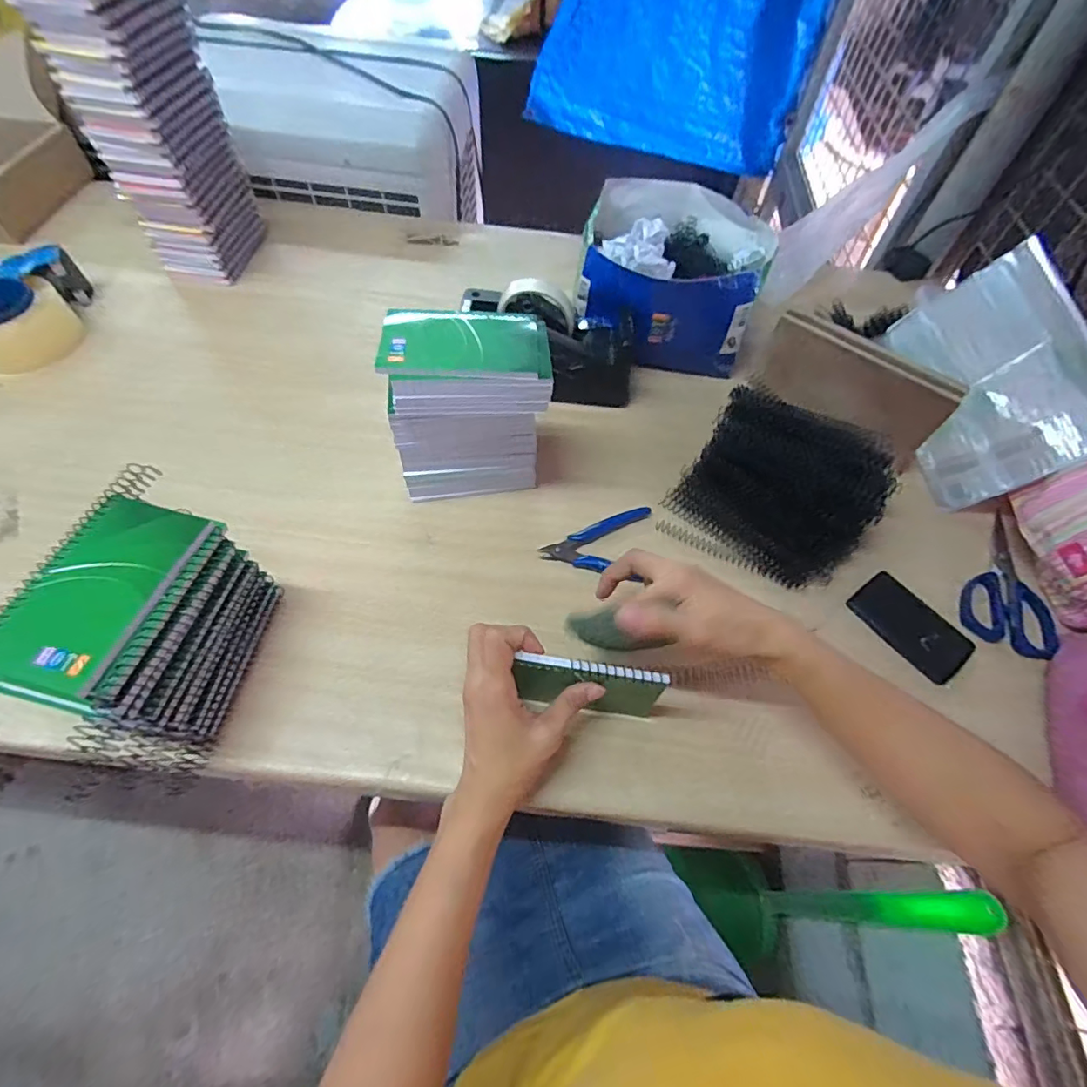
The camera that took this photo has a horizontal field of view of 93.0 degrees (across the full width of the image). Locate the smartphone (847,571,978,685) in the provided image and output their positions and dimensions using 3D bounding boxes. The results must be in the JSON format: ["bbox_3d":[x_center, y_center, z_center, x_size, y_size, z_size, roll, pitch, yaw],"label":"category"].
[{"bbox_3d":[0.345,0.077,0.486,0.064,0.009,0.101,-34,64,-24],"label":"smartphone"}]

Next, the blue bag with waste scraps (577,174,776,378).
[{"bbox_3d":[0.159,-0.332,0.648,0.213,0.149,0.234,15,58,5],"label":"blue bag with waste scraps"}]

